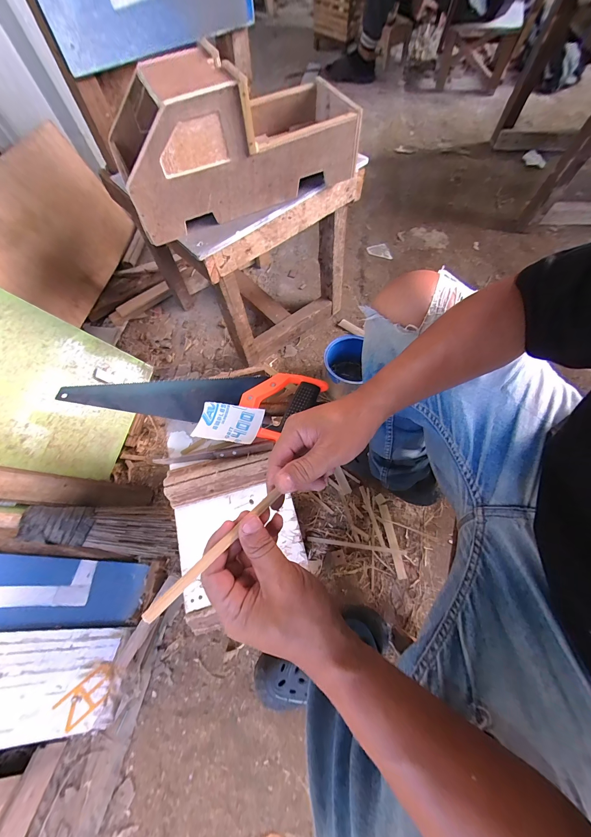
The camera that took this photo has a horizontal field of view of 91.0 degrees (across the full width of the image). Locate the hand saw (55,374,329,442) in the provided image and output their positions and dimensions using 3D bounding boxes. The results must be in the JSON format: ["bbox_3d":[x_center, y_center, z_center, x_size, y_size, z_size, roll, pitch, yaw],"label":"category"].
[{"bbox_3d":[-0.170,-0.046,0.478,0.412,0.021,0.111,11,69,5],"label":"hand saw"}]

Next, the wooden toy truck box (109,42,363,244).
[{"bbox_3d":[-0.098,-0.478,0.485,0.383,0.155,0.190,-19,70,-7],"label":"wooden toy truck box"}]

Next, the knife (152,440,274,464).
[{"bbox_3d":[-0.129,0.056,0.454,0.187,0.027,0.016,-7,69,-2],"label":"knife"}]

